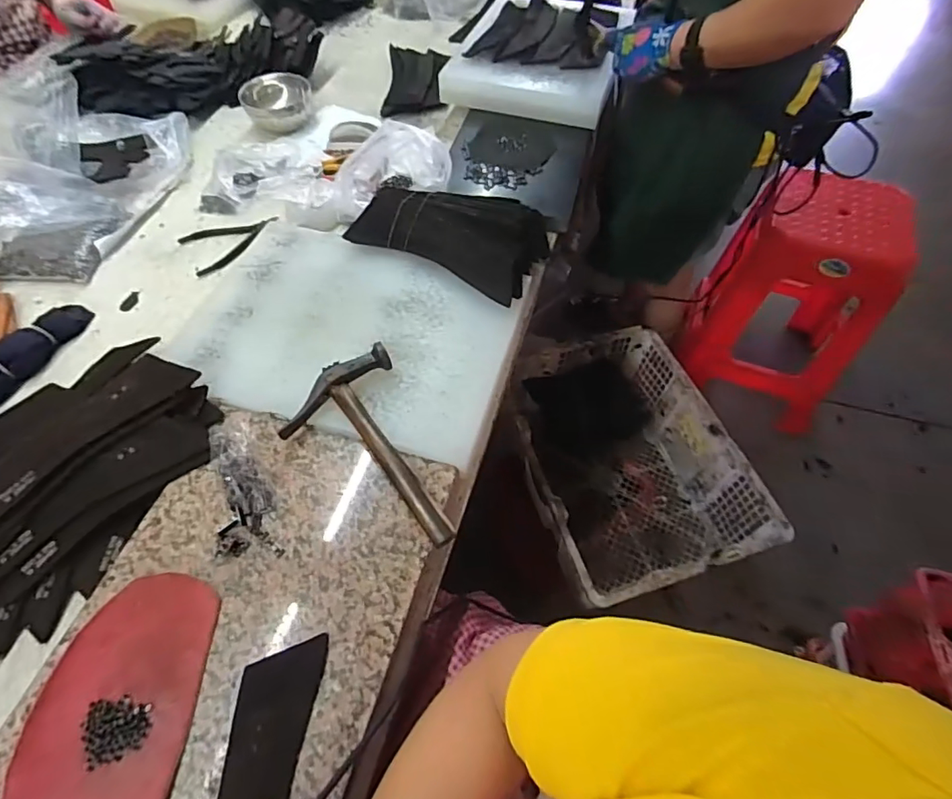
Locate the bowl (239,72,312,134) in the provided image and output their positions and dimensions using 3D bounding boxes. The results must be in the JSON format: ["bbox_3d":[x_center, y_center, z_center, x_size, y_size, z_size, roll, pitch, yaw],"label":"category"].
[{"bbox_3d":[-0.368,-0.544,0.962,0.125,0.071,0.102,-4,58,-2],"label":"bowl"}]

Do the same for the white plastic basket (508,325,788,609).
[{"bbox_3d":[0.263,0.105,0.973,0.345,0.182,0.486,-15,59,-9],"label":"white plastic basket"}]

